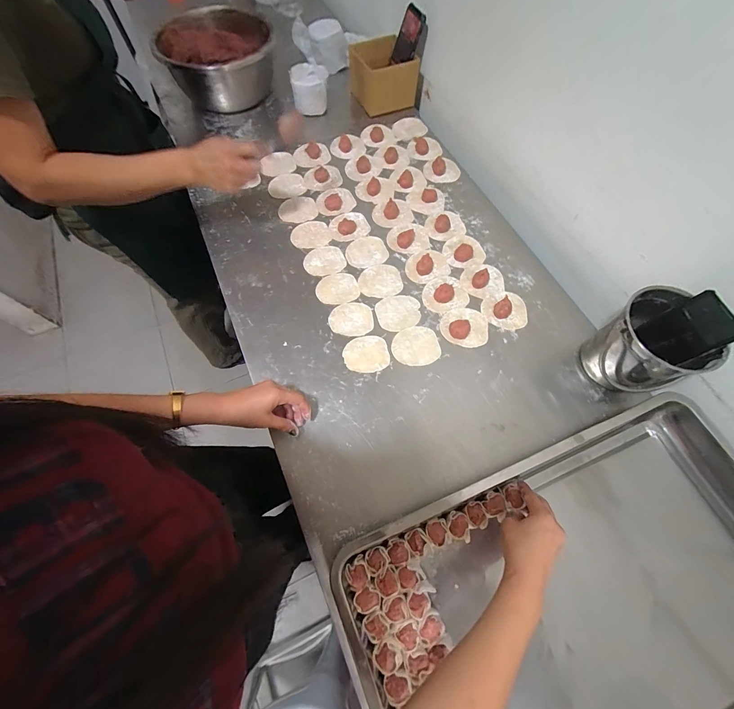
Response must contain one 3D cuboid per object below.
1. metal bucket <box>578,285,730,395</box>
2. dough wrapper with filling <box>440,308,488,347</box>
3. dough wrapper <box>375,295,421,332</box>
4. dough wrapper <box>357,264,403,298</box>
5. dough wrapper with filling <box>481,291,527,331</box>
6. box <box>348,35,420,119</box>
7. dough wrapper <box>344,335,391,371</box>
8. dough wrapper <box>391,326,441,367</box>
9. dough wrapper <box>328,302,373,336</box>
[{"bbox_3d":[0.432,-0.014,0.522,0.128,0.144,0.121,0,66,-1],"label":"metal bucket"},{"bbox_3d":[0.178,-0.053,0.597,0.084,0.017,0.076,3,66,0],"label":"dough wrapper with filling"},{"bbox_3d":[0.060,-0.079,0.619,0.082,0.006,0.073,-17,67,-8],"label":"dough wrapper"},{"bbox_3d":[0.025,-0.145,0.646,0.084,0.004,0.075,-15,67,-7],"label":"dough wrapper"},{"bbox_3d":[0.257,-0.087,0.611,0.081,0.021,0.081,10,66,4],"label":"dough wrapper with filling"},{"bbox_3d":[0.047,-0.687,0.816,0.144,0.114,0.115,-27,69,-12],"label":"box"},{"bbox_3d":[-0.001,-0.002,0.579,0.077,0.004,0.067,-9,66,-5],"label":"dough wrapper"},{"bbox_3d":[0.086,-0.015,0.584,0.082,0.004,0.072,-15,67,-7],"label":"dough wrapper"},{"bbox_3d":[-0.030,-0.066,0.613,0.079,0.005,0.069,-4,66,-3],"label":"dough wrapper"}]

